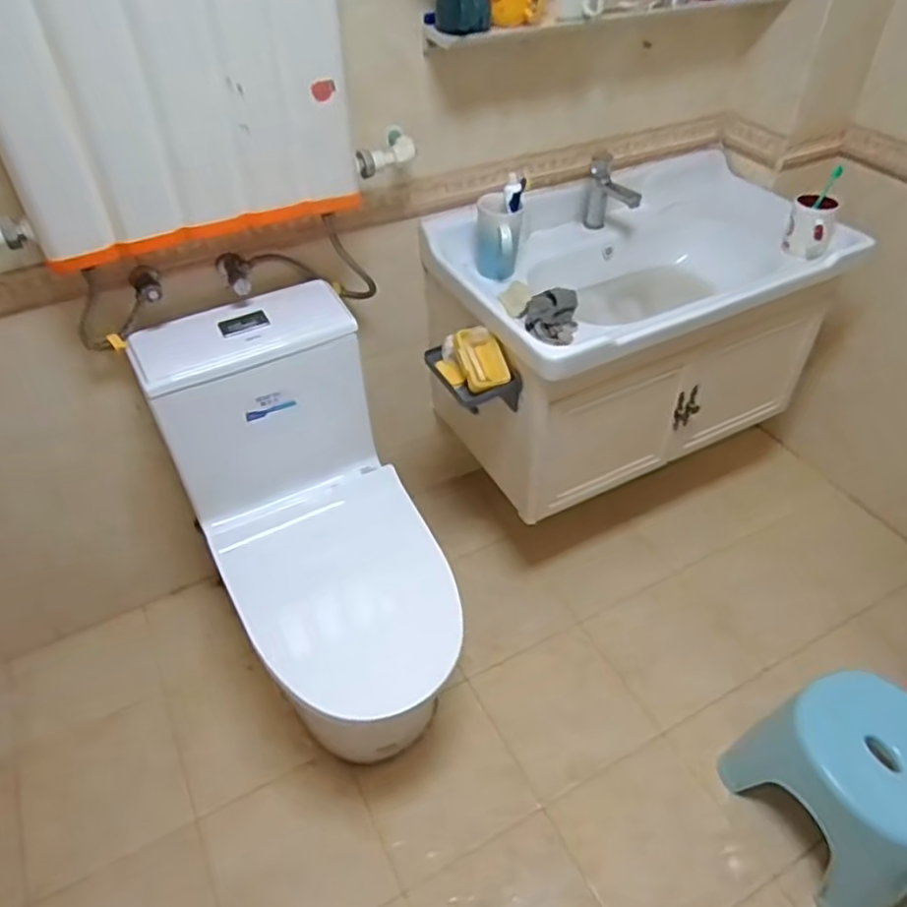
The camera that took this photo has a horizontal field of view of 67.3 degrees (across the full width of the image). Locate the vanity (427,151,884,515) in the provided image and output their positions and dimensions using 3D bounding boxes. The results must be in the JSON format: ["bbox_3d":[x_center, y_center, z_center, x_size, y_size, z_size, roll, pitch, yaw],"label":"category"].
[{"bbox_3d":[0.362,-0.281,1.472,0.741,0.434,0.462,-21,48,-20],"label":"vanity"}]

